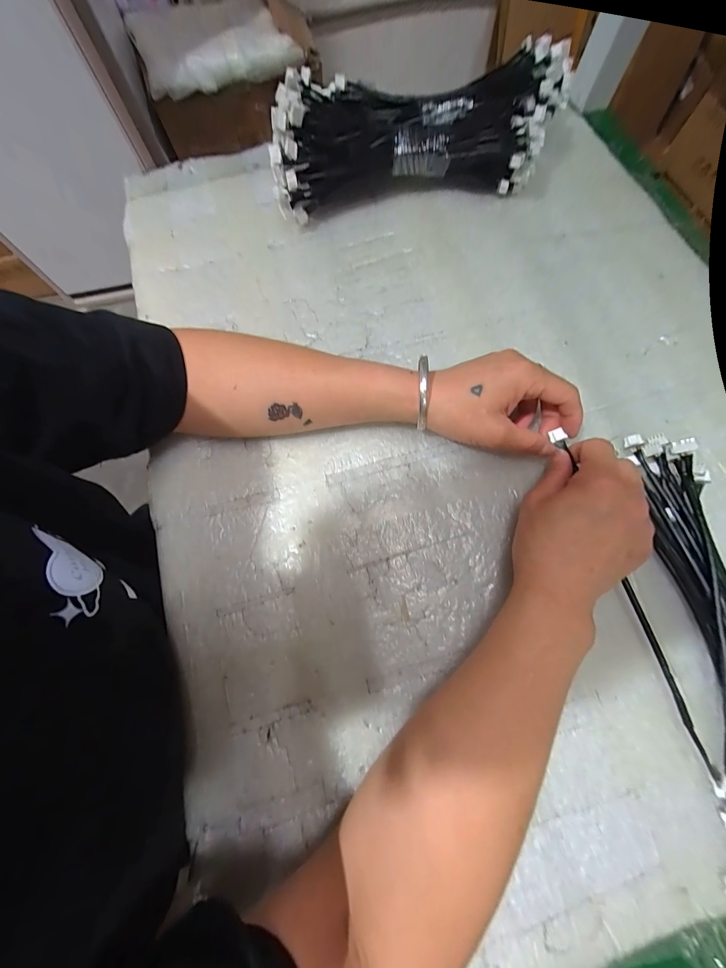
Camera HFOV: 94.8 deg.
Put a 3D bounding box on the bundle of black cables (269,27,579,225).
[{"bbox_3d":[0.054,-0.371,0.346,0.309,0.067,0.147,-12,75,-3],"label":"bundle of black cables"}]

